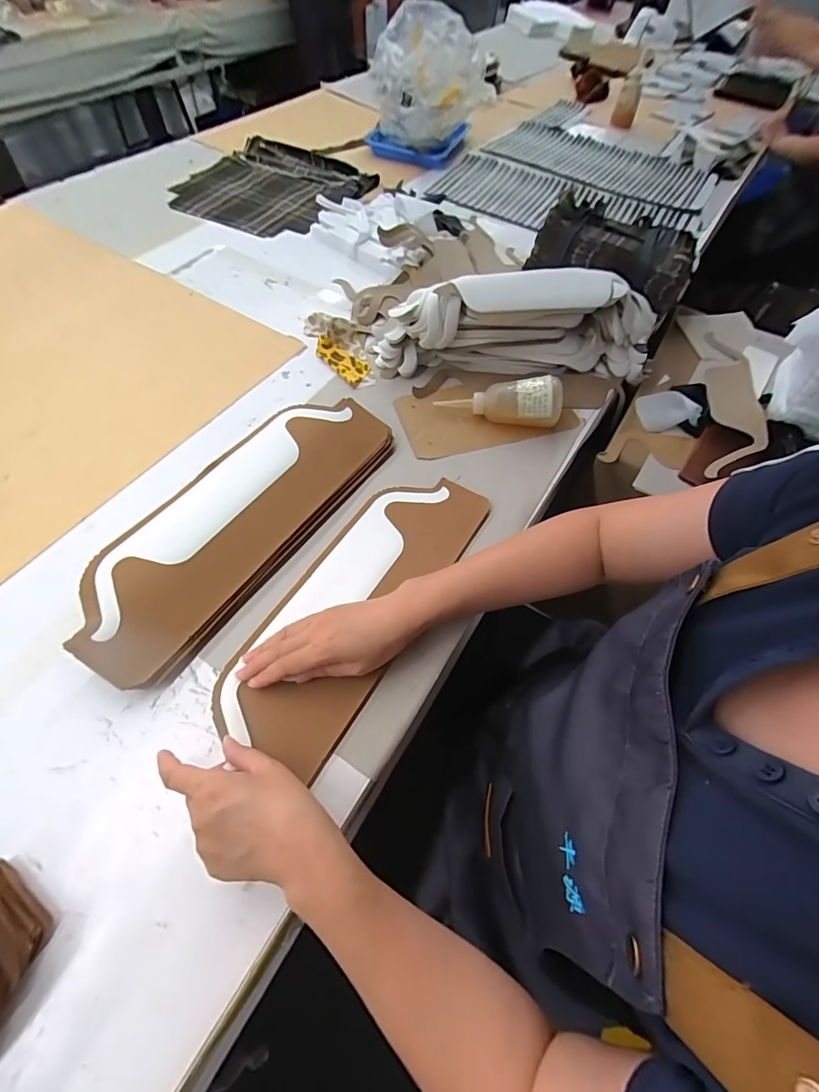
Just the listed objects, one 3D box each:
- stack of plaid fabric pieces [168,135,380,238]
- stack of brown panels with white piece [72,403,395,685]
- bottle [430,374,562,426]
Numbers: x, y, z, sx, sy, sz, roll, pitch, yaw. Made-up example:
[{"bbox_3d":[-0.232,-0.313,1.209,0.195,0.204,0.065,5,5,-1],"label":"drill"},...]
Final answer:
[{"bbox_3d":[-0.302,-0.799,0.955,0.348,0.027,0.391,25,61,11],"label":"stack of plaid fabric pieces"},{"bbox_3d":[-0.190,-0.037,0.503,0.141,0.039,0.408,32,63,13],"label":"stack of brown panels with white piece"},{"bbox_3d":[0.125,-0.203,0.609,0.171,0.054,0.052,5,59,17],"label":"bottle"}]

